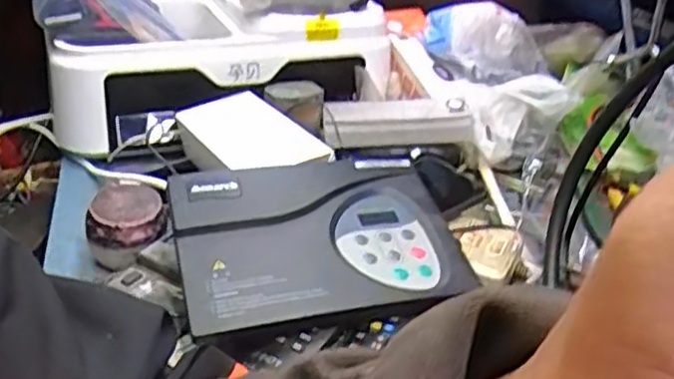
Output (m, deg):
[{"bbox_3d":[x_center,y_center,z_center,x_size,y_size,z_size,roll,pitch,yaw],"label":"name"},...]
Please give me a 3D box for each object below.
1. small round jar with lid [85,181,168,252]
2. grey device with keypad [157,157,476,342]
[{"bbox_3d":[-0.171,0.025,0.562,0.059,0.032,0.059,0,46,-21],"label":"small round jar with lid"},{"bbox_3d":[-0.019,0.044,0.503,0.197,0.048,0.144,-6,44,-20],"label":"grey device with keypad"}]

